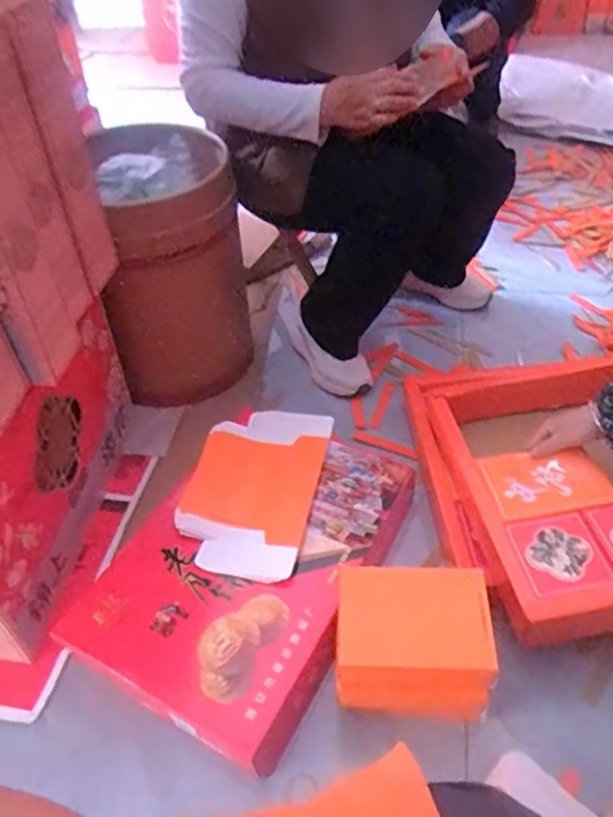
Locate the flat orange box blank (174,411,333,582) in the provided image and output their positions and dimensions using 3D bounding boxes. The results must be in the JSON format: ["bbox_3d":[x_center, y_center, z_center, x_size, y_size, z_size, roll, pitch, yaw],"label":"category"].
[{"bbox_3d":[-0.085,0.118,1.015,0.197,0.037,0.318,8,46,12],"label":"flat orange box blank"}]

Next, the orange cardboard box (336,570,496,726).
[{"bbox_3d":[0.123,0.275,0.766,0.172,0.119,0.147,1,45,5],"label":"orange cardboard box"}]

